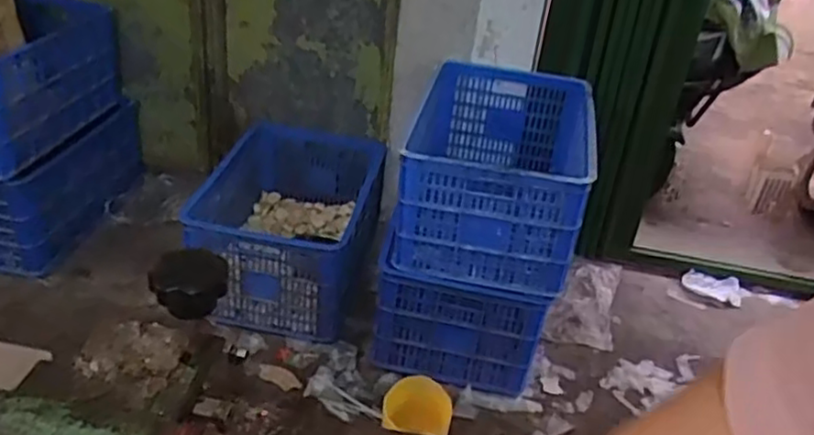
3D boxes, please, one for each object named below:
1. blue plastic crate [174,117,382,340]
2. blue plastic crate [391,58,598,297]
[{"bbox_3d":[-0.326,0.012,1.934,0.440,0.279,0.587,10,32,4],"label":"blue plastic crate"},{"bbox_3d":[0.219,-0.129,1.720,0.396,0.302,0.584,11,32,5],"label":"blue plastic crate"}]

